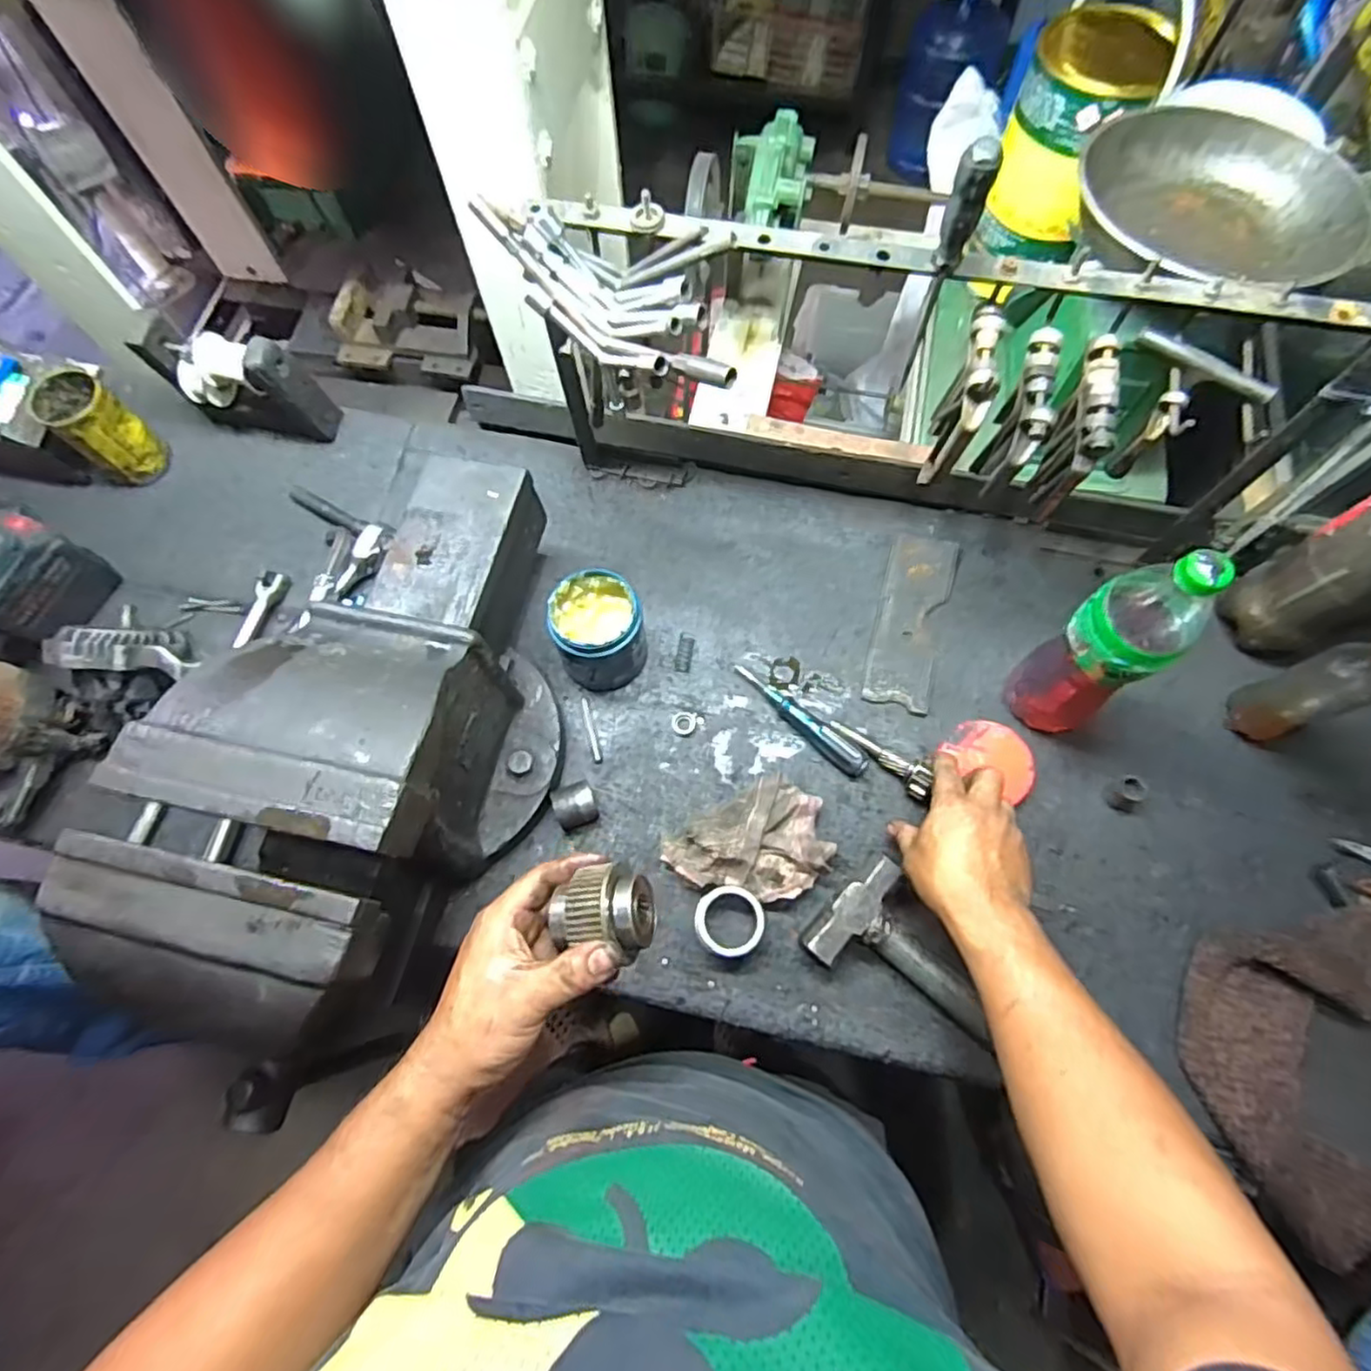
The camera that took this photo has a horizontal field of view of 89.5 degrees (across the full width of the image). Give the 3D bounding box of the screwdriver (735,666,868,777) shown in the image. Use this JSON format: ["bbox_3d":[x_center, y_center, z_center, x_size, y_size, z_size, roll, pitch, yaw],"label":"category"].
[{"bbox_3d":[0.117,0.033,0.712,0.023,0.028,0.166,-43,74,-12],"label":"screwdriver"}]

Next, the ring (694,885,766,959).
[{"bbox_3d":[0.041,0.222,0.650,0.063,0.034,0.062,-1,70,2],"label":"ring"}]

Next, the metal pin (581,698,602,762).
[{"bbox_3d":[-0.098,0.047,0.717,0.007,0.004,0.071,-15,70,-3],"label":"metal pin"}]

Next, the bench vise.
[{"bbox_3d":[-0.242,0.047,0.568,0.203,0.245,0.552,19,71,8],"label":"bench vise"}]

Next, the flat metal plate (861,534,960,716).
[{"bbox_3d":[0.246,-0.074,0.751,0.071,0.013,0.204,15,72,8],"label":"flat metal plate"}]

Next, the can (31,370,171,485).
[{"bbox_3d":[-0.678,-0.297,0.812,0.079,0.113,0.077,33,74,12],"label":"can"}]

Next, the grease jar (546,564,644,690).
[{"bbox_3d":[-0.087,-0.056,0.713,0.084,0.108,0.092,-1,70,2],"label":"grease jar"}]

